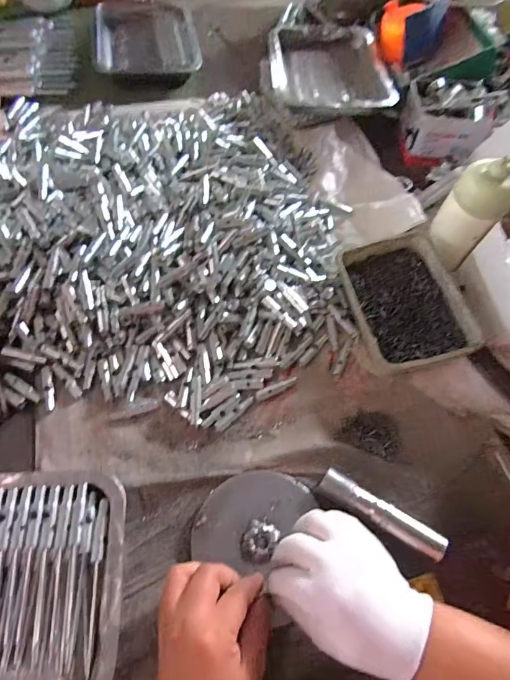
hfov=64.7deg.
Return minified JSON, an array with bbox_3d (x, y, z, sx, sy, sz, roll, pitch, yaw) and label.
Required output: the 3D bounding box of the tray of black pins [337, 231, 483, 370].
[{"bbox_3d":[0.178,-0.046,0.493,0.122,0.046,0.174,-11,63,-9],"label":"tray of black pins"}]

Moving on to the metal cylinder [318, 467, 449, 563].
[{"bbox_3d":[0.118,0.166,0.382,0.118,0.025,0.024,31,64,13],"label":"metal cylinder"}]

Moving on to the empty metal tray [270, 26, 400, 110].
[{"bbox_3d":[0.119,-0.449,0.669,0.183,0.039,0.254,-4,62,-5],"label":"empty metal tray"}]

